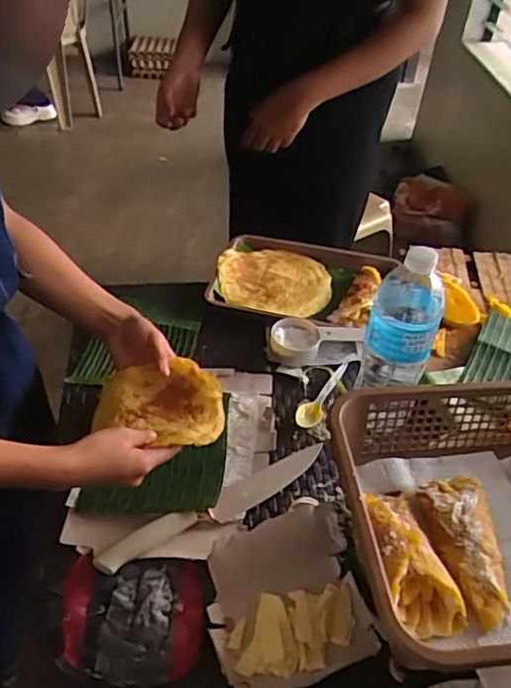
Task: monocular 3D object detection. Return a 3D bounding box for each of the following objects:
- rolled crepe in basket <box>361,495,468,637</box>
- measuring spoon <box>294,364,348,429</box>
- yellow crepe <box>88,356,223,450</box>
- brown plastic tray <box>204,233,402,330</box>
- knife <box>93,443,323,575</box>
[{"bbox_3d":[0.135,0.193,0.549,0.064,0.035,0.138,-8,44,-14],"label":"rolled crepe in basket"},{"bbox_3d":[0.097,0.066,0.823,0.030,0.017,0.144,25,46,21],"label":"measuring spoon"},{"bbox_3d":[-0.113,0.069,0.706,0.151,0.036,0.115,16,44,12],"label":"yellow crepe"},{"bbox_3d":[0.072,-0.107,0.977,0.270,0.026,0.208,11,43,7],"label":"brown plastic tray"},{"bbox_3d":[-0.040,0.177,0.678,0.288,0.021,0.043,-20,48,-24],"label":"knife"}]

